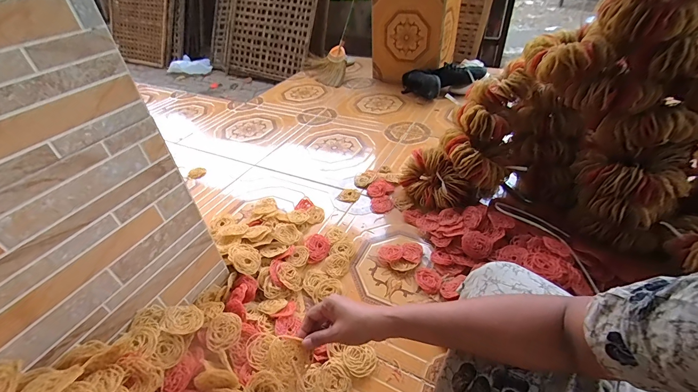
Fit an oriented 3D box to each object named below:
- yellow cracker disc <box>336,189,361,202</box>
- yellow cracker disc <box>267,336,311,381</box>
[{"bbox_3d":[-0.001,-0.001,0.918,0.065,0.009,0.057,7,41,14],"label":"yellow cracker disc"},{"bbox_3d":[-0.086,0.229,0.452,0.059,0.006,0.050,44,67,9],"label":"yellow cracker disc"}]

